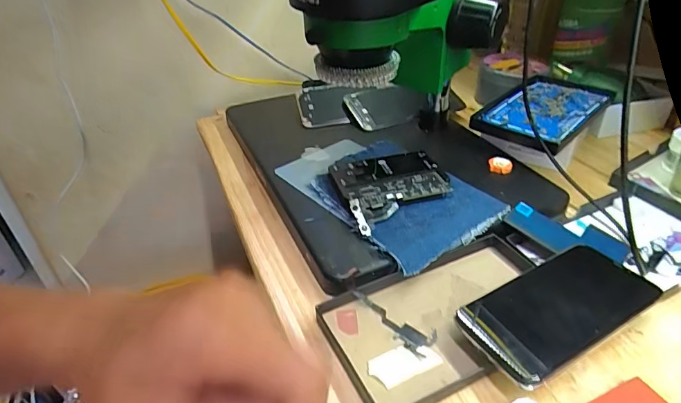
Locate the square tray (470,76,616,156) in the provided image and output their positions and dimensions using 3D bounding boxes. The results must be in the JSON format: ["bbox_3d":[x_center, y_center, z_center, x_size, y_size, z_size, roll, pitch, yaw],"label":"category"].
[{"bbox_3d":[0.229,-0.103,0.486,0.168,0.014,0.097,-34,47,-31],"label":"square tray"}]

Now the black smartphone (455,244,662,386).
[{"bbox_3d":[0.149,0.070,0.299,0.133,0.008,0.066,-21,40,-23],"label":"black smartphone"}]

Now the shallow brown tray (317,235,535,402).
[{"bbox_3d":[0.082,0.081,0.317,0.178,0.015,0.096,-17,38,-19],"label":"shallow brown tray"}]

